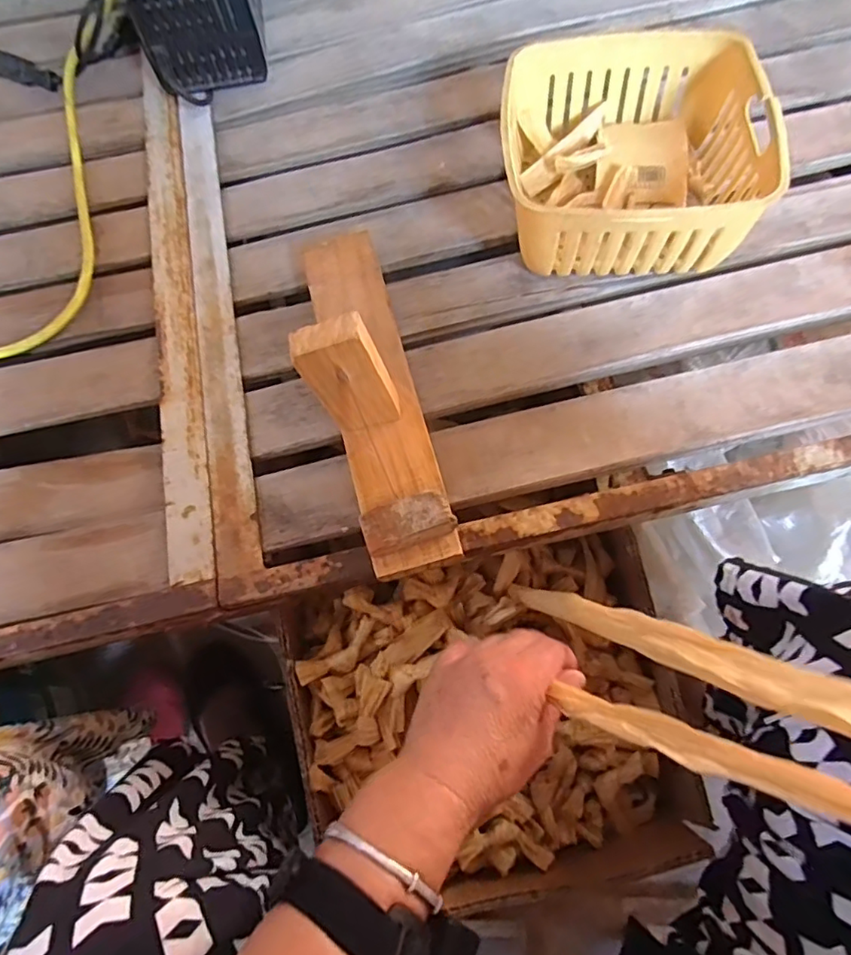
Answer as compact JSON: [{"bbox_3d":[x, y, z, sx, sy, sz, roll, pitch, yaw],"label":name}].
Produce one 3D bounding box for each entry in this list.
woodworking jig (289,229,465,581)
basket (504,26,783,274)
[{"bbox_3d":[-0.042,-0.075,0.381,0.067,0.120,0.269,-13,77,-5],"label":"woodworking jig"},{"bbox_3d":[0.149,-0.248,0.439,0.178,0.095,0.176,4,76,-1],"label":"basket"}]

